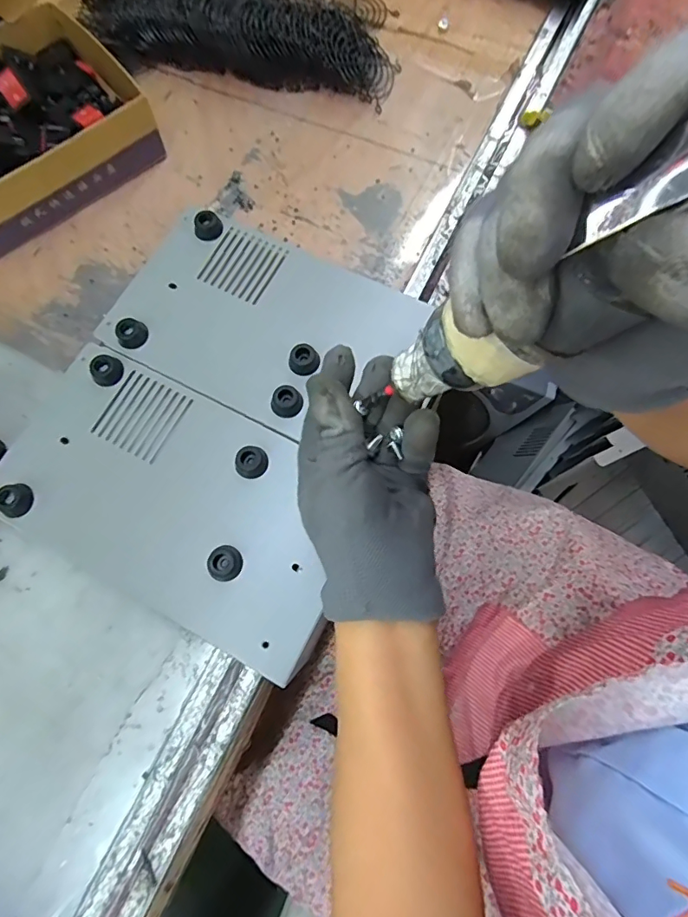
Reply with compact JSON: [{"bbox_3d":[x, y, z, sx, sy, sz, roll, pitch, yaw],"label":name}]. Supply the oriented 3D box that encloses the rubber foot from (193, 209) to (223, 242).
[{"bbox_3d":[-0.119,-0.204,0.424,0.024,0.010,0.023,0,75,1],"label":"rubber foot"}]

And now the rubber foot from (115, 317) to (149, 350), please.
[{"bbox_3d":[-0.174,-0.103,0.399,0.024,0.012,0.023,0,75,1],"label":"rubber foot"}]

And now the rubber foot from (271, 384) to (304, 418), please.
[{"bbox_3d":[-0.044,-0.044,0.376,0.022,0.013,0.023,13,76,4],"label":"rubber foot"}]

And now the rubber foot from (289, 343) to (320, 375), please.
[{"bbox_3d":[-0.032,-0.077,0.387,0.020,0.017,0.024,33,78,9],"label":"rubber foot"}]

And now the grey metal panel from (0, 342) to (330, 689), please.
[{"bbox_3d":[-0.127,0.028,0.368,0.270,0.026,0.153,27,77,7],"label":"grey metal panel"}]

